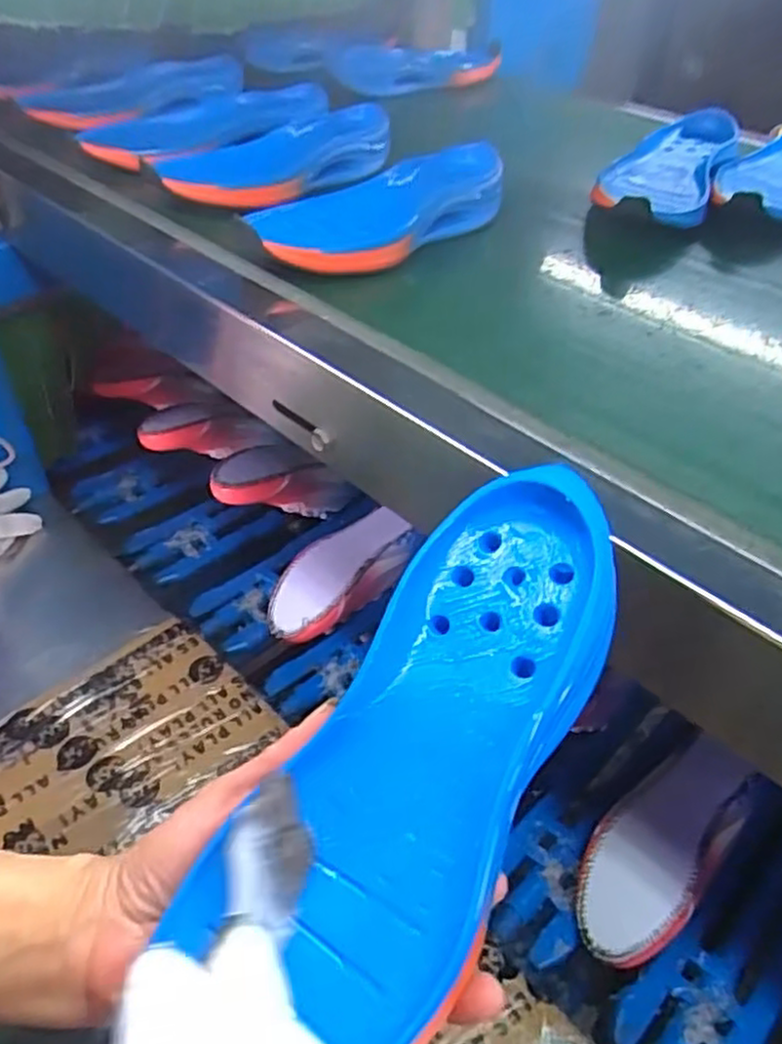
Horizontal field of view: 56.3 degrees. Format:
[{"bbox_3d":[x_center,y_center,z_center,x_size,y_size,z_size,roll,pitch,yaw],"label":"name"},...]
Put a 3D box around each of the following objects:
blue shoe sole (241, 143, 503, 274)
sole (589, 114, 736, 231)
[{"bbox_3d":[0.000,-0.240,0.572,0.239,0.047,0.096,-24,48,-27],"label":"blue shoe sole"},{"bbox_3d":[0.254,-0.324,0.667,0.090,0.044,0.234,20,44,18],"label":"sole"}]

